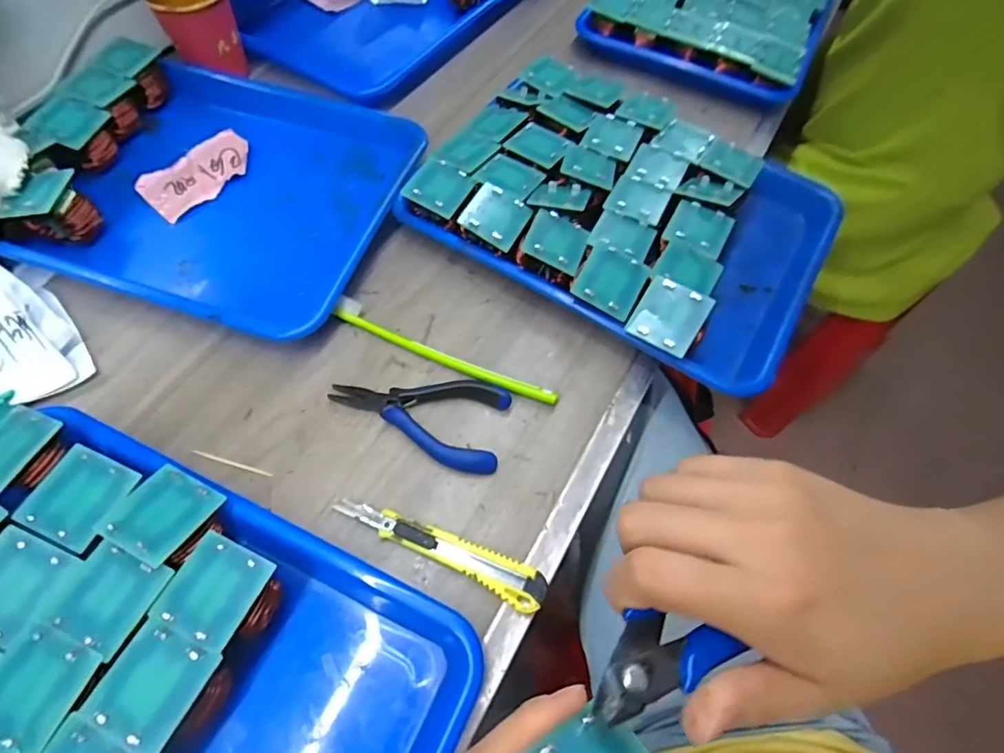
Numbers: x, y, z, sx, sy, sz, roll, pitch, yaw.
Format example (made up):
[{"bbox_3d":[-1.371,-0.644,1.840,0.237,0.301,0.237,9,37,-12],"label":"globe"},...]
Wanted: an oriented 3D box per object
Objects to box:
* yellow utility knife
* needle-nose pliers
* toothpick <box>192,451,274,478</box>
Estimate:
[{"bbox_3d":[-0.039,0.105,0.320,0.139,0.012,0.023,24,63,10],"label":"yellow utility knife"},{"bbox_3d":[-0.060,0.027,0.359,0.123,0.017,0.061,12,62,3],"label":"needle-nose pliers"},{"bbox_3d":[-0.182,0.059,0.346,0.058,0.004,0.004,15,62,5],"label":"toothpick"}]

